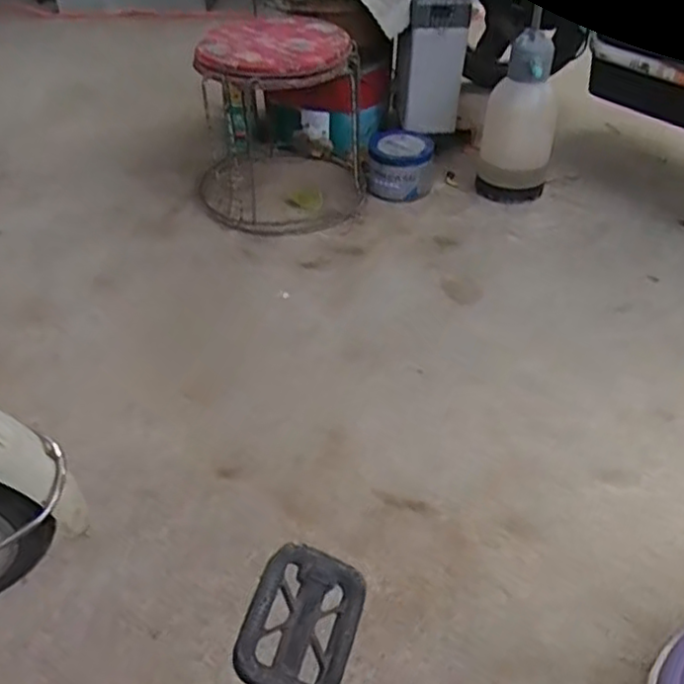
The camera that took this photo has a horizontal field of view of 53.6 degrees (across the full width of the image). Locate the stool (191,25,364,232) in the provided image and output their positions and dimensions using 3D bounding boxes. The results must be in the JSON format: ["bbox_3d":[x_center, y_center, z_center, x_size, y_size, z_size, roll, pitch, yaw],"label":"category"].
[{"bbox_3d":[-0.115,-0.412,1.248,0.291,0.296,0.352,-4,42,-3],"label":"stool"}]

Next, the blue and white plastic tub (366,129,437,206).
[{"bbox_3d":[0.110,-0.347,1.311,0.130,0.094,0.126,-1,42,1],"label":"blue and white plastic tub"}]

